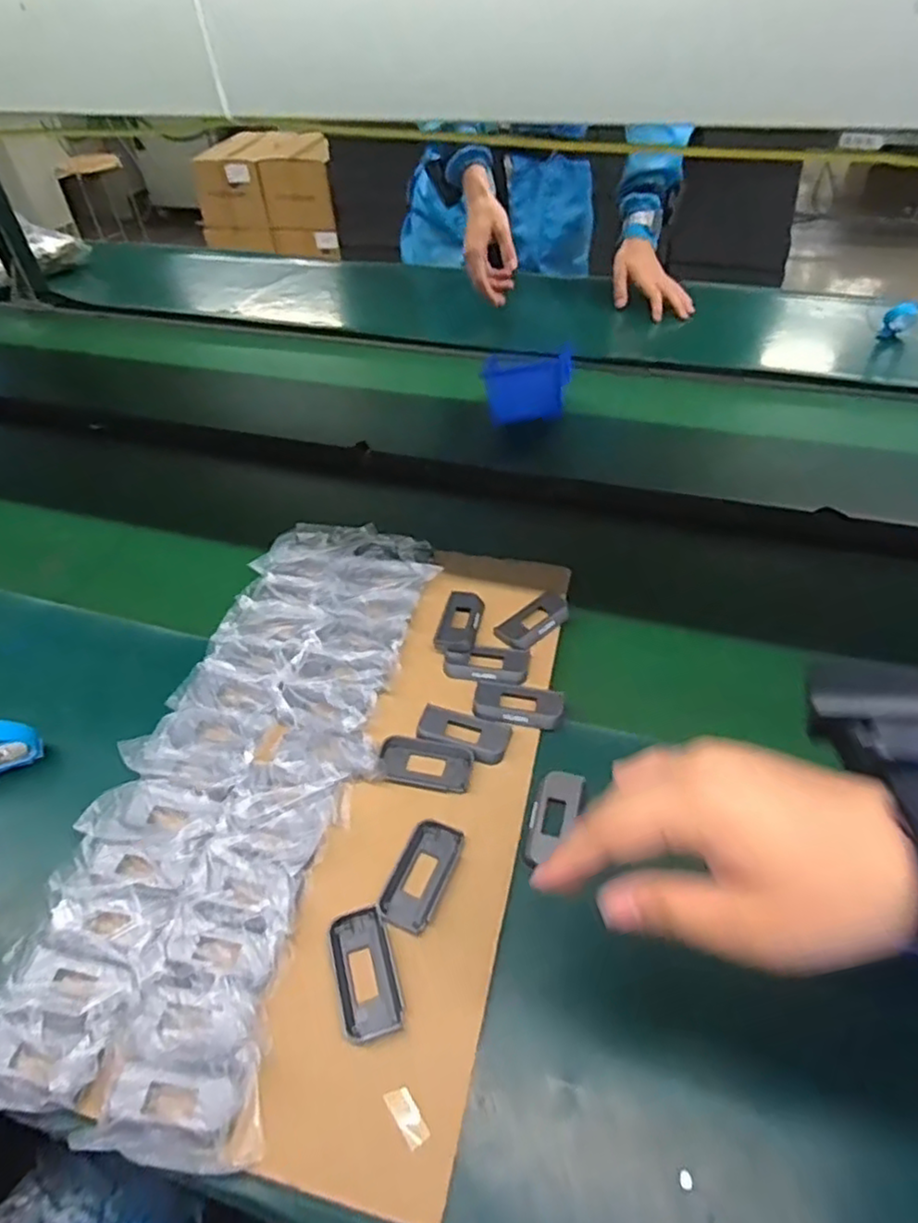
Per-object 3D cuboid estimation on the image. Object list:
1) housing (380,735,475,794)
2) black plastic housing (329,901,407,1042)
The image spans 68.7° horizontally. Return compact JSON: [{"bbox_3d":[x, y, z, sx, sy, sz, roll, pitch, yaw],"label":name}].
[{"bbox_3d":[-0.026,0.121,0.535,0.073,0.007,0.040,7,47,9],"label":"housing"},{"bbox_3d":[-0.061,0.233,0.437,0.039,0.005,0.076,-15,47,-12],"label":"black plastic housing"}]

